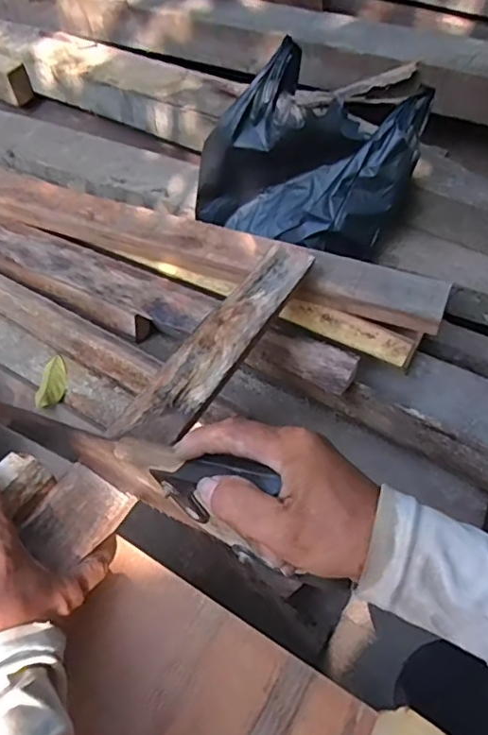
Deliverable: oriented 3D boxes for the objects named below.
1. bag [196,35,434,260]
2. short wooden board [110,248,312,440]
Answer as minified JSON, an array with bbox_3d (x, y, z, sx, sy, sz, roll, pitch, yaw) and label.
[{"bbox_3d":[0.093,-0.296,0.785,0.266,0.209,0.176,23,51,16],"label":"bag"},{"bbox_3d":[-0.020,-0.037,0.626,0.063,0.019,0.331,24,51,17],"label":"short wooden board"}]

